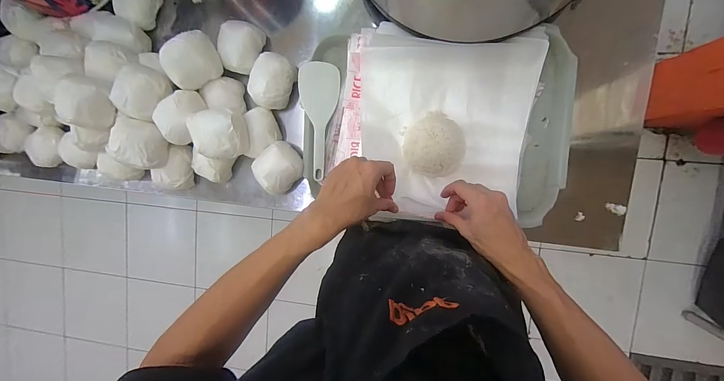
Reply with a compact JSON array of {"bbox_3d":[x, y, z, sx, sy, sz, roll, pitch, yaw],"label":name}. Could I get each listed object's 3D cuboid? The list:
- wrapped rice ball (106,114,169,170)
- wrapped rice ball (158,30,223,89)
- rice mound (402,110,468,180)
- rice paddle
[{"bbox_3d":[-0.370,-0.079,0.507,0.068,0.051,0.071,21,98,6],"label":"wrapped rice ball"},{"bbox_3d":[-0.274,-0.205,0.484,0.078,0.057,0.065,-23,91,10],"label":"wrapped rice ball"},{"bbox_3d":[0.114,-0.072,0.473,0.094,0.038,0.100,1,95,9],"label":"rice mound"},{"bbox_3d":[-0.074,-0.115,0.513,0.063,0.015,0.185,1,100,-22],"label":"rice paddle"}]

